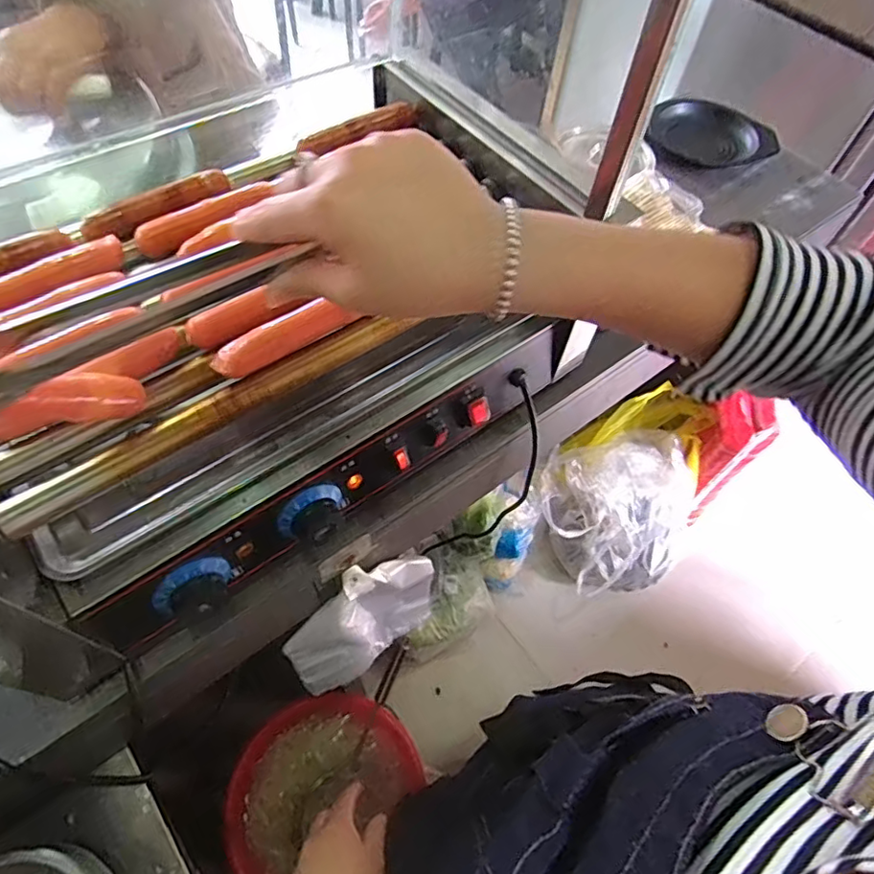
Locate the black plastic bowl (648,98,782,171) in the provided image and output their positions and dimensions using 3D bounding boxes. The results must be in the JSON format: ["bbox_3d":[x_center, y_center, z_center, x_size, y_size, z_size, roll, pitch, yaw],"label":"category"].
[{"bbox_3d":[0.434,-0.486,0.925,0.170,0.041,0.183,2,58,-3],"label":"black plastic bowl"}]

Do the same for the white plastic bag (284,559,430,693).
[{"bbox_3d":[-0.085,0.213,0.676,0.181,0.229,0.051,-34,67,-22],"label":"white plastic bag"}]

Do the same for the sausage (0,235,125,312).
[{"bbox_3d":[-0.295,-0.117,0.429,0.123,0.018,0.022,-33,66,-22],"label":"sausage"}]

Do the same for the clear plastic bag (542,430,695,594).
[{"bbox_3d":[0.420,0.186,1.377,0.333,0.275,0.292,-8,60,-9],"label":"clear plastic bag"}]

